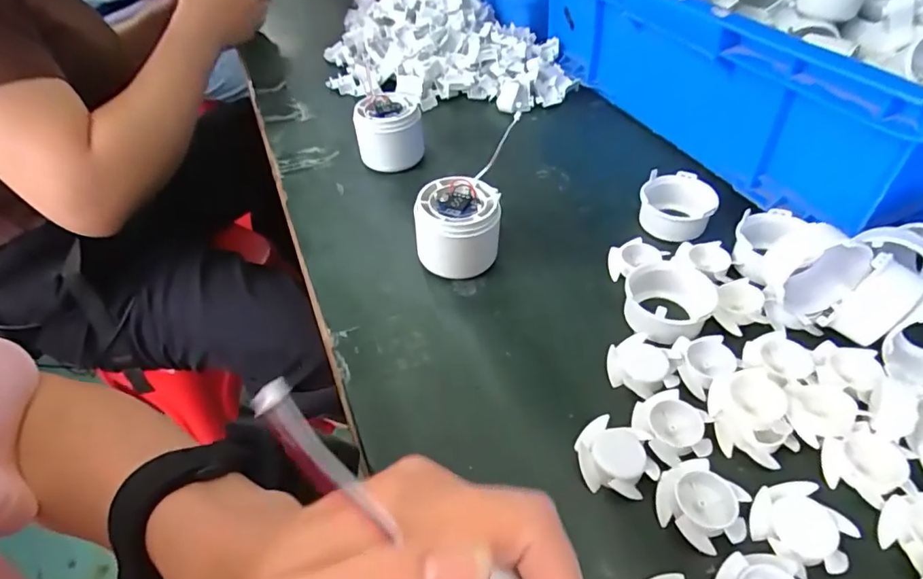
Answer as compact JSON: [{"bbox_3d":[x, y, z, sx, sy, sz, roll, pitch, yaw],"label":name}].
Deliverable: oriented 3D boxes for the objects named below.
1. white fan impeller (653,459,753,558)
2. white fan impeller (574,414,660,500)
[{"bbox_3d":[0.116,0.104,0.254,0.039,0.015,0.036,-3,46,3],"label":"white fan impeller"},{"bbox_3d":[0.079,0.087,0.271,0.040,0.014,0.036,9,48,14],"label":"white fan impeller"}]

